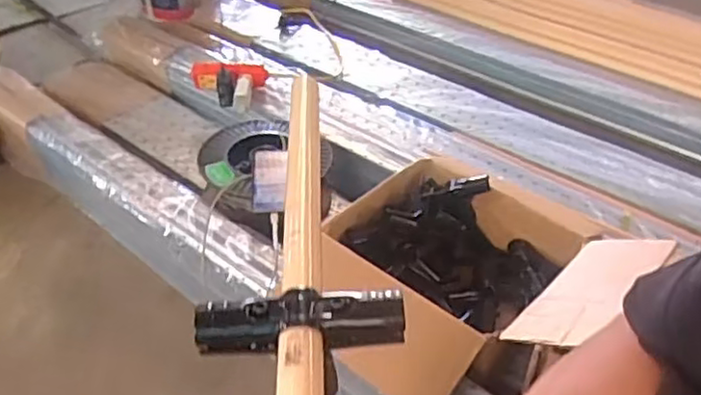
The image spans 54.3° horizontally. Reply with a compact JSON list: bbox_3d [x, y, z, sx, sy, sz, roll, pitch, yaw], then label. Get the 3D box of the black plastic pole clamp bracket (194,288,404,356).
[{"bbox_3d":[-0.032,0.078,0.434,0.129,0.030,0.031,-1,37,-5],"label":"black plastic pole clamp bracket"}]

